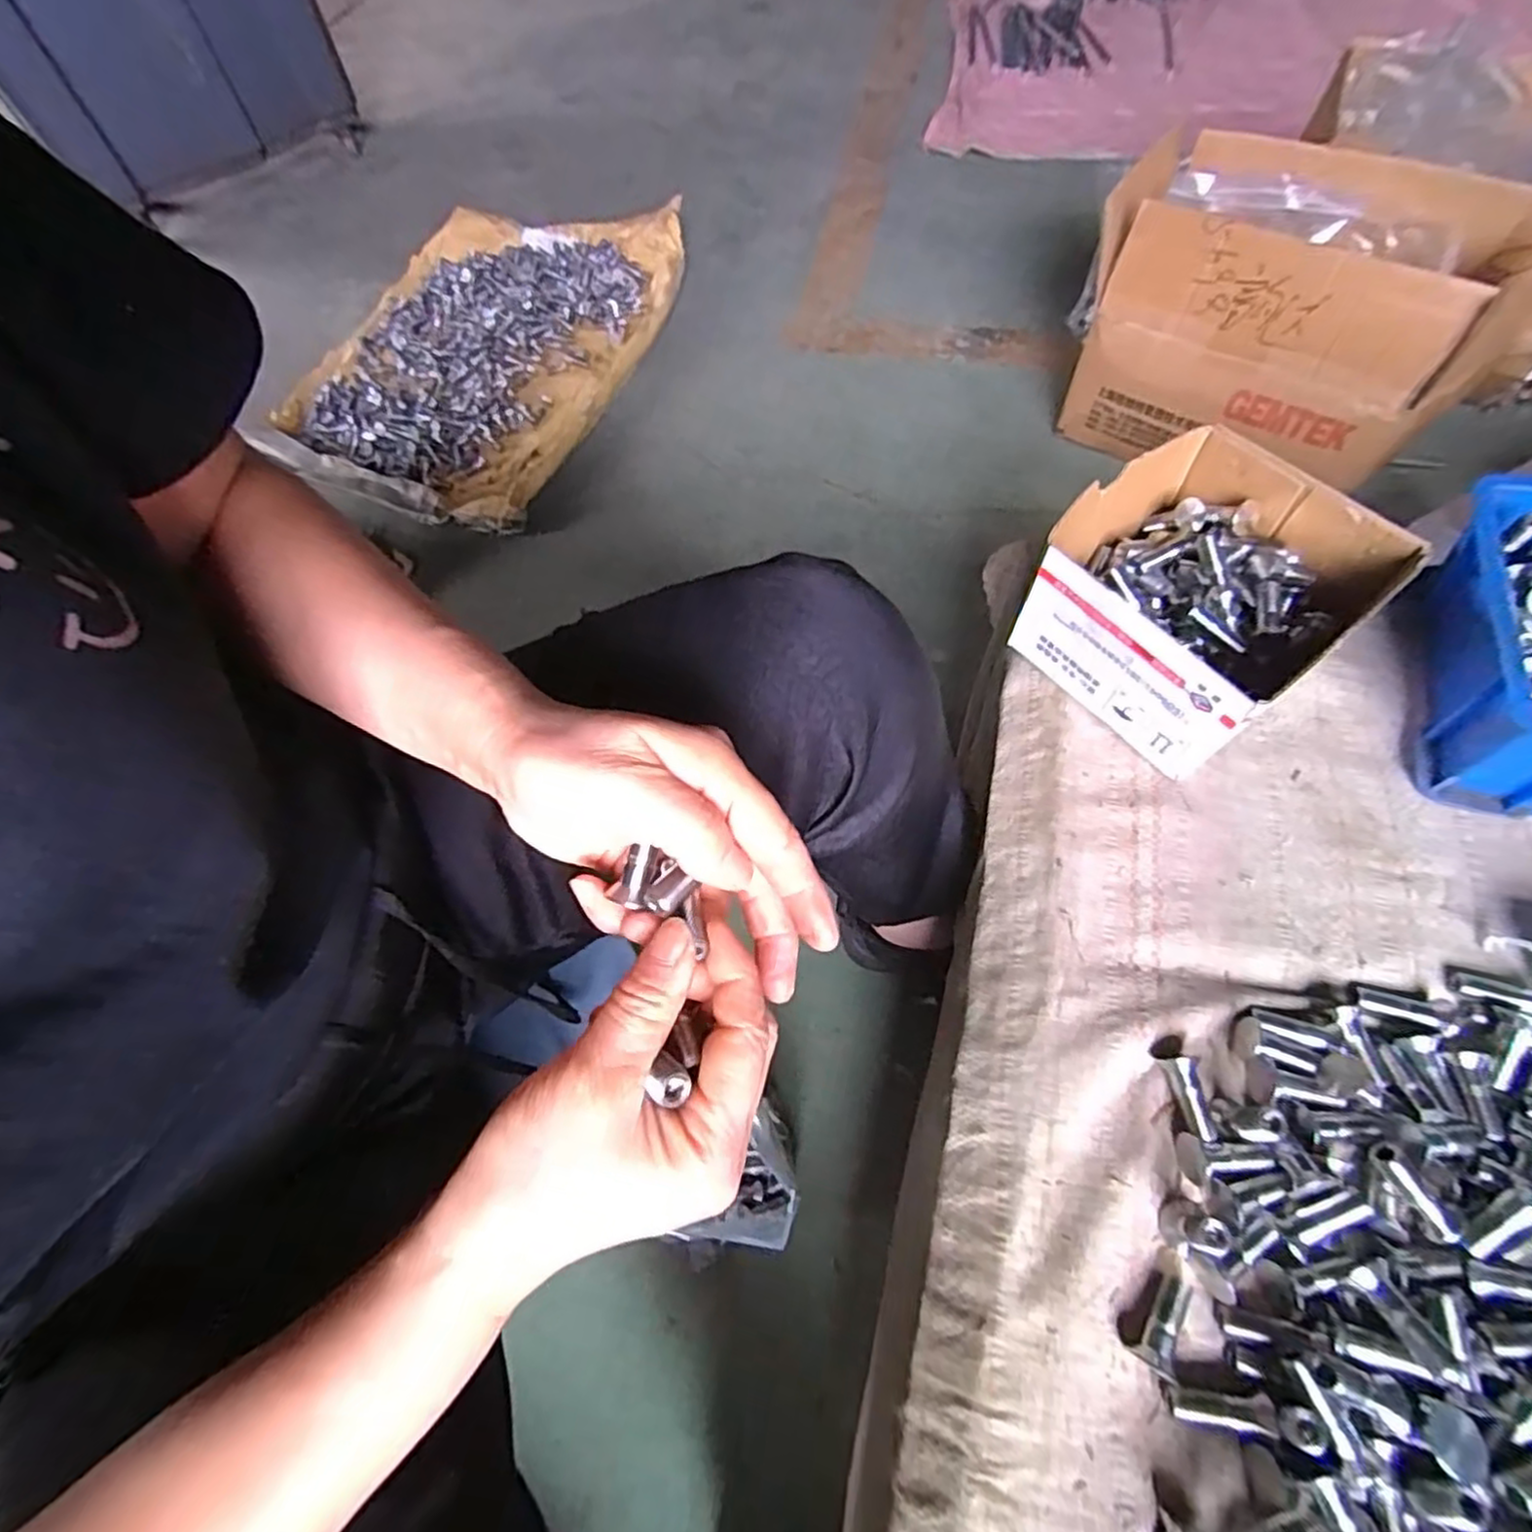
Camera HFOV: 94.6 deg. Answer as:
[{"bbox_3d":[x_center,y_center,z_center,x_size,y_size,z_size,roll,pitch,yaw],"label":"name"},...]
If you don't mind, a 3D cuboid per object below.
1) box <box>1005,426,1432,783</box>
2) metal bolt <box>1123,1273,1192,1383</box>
[{"bbox_3d":[0.236,-0.093,0.400,0.143,0.086,0.135,-36,65,-14],"label":"box"},{"bbox_3d":[0.157,0.220,0.280,0.015,0.015,0.035,28,68,18],"label":"metal bolt"}]

